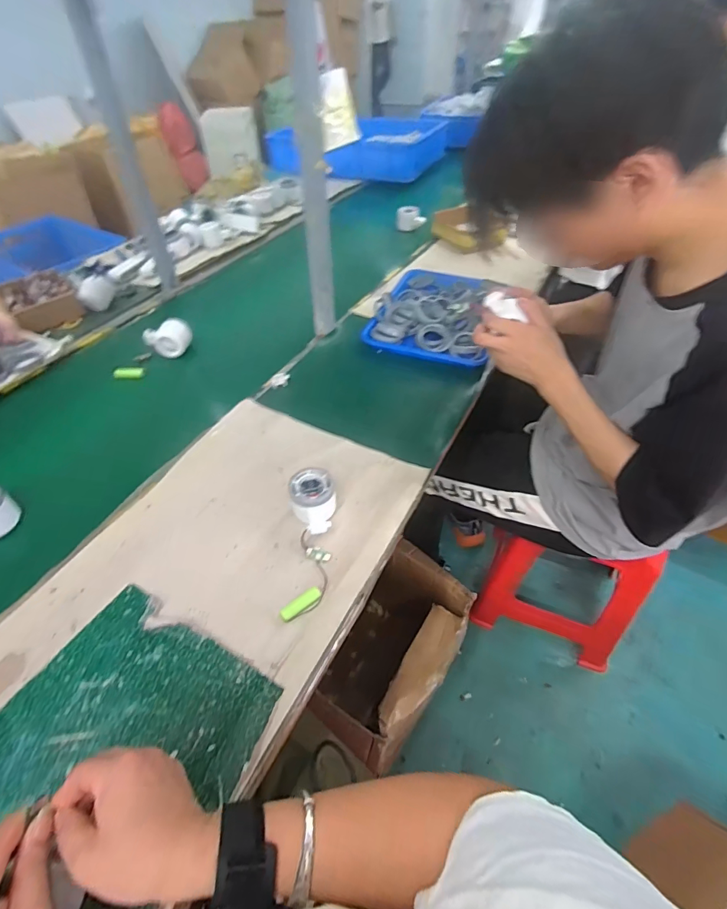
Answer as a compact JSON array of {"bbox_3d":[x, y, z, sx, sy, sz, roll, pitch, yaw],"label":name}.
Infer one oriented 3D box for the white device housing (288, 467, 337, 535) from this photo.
[{"bbox_3d":[-0.065,0.065,0.564,0.059,0.051,0.083,-1,46,1],"label":"white device housing"}]

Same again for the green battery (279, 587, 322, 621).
[{"bbox_3d":[-0.069,0.168,0.488,0.049,0.014,0.013,-31,53,-25],"label":"green battery"}]

